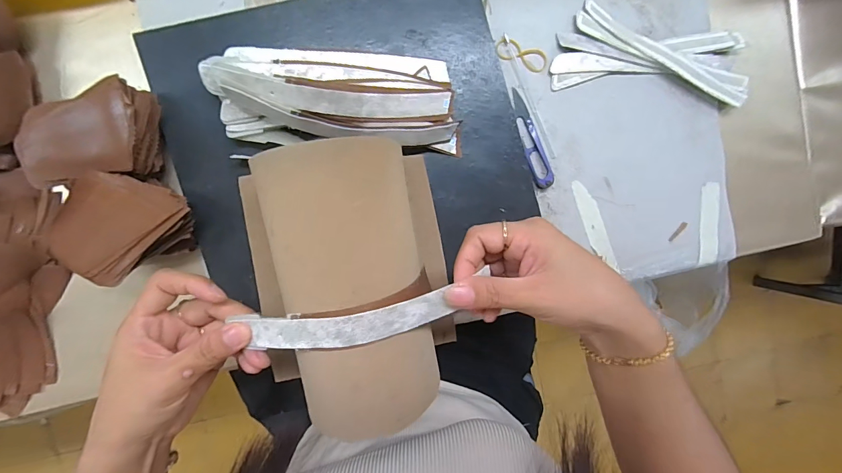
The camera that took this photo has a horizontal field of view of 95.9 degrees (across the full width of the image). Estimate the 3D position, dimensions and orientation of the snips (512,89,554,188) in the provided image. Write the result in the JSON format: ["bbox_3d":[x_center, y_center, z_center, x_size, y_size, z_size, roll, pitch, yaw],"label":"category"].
[{"bbox_3d":[0.108,-0.096,0.371,0.021,0.009,0.099,-18,96,-4],"label":"snips"}]

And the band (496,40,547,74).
[{"bbox_3d":[0.099,-0.177,0.371,0.052,0.004,0.021,18,92,-7],"label":"band"}]

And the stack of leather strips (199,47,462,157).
[{"bbox_3d":[-0.066,-0.119,0.317,0.205,0.049,0.082,2,94,-6],"label":"stack of leather strips"}]

